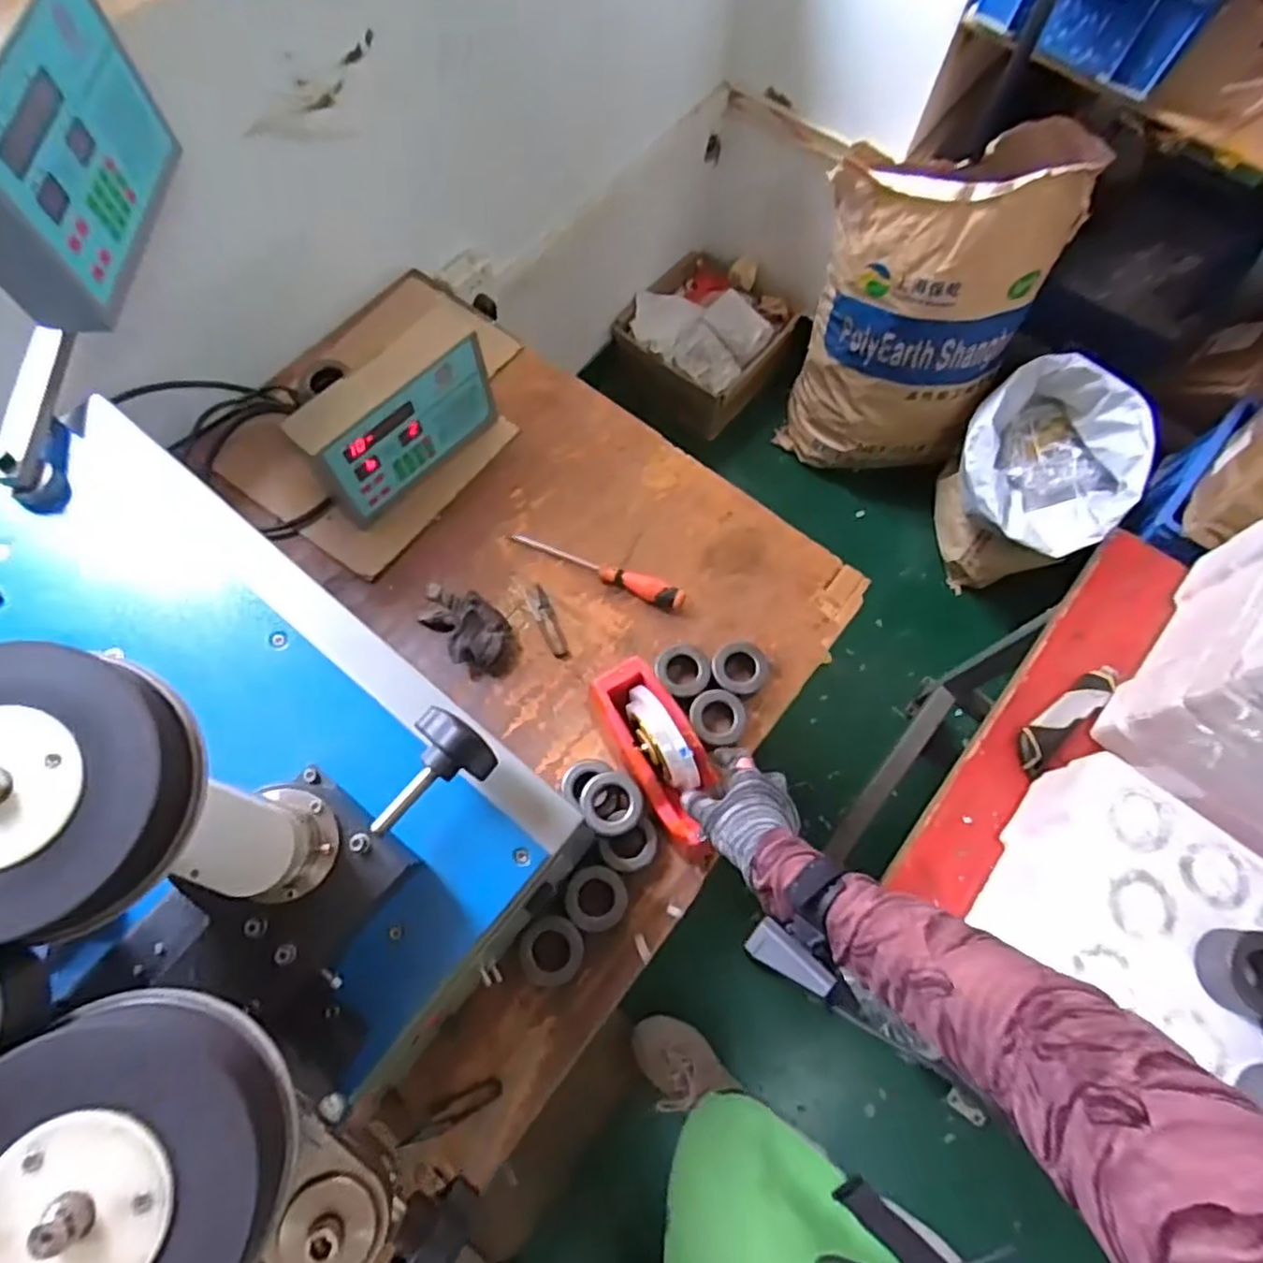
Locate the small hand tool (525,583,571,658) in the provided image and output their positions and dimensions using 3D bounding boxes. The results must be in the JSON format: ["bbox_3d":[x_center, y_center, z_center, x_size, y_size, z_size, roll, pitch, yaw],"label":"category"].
[{"bbox_3d":[-0.098,-0.011,0.817,0.025,0.010,0.092,-25,72,-11],"label":"small hand tool"}]

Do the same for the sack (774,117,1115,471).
[{"bbox_3d":[0.541,-0.619,1.372,0.392,0.622,0.284,13,69,3],"label":"sack"}]

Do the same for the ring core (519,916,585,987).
[{"bbox_3d":[-0.077,0.309,0.672,0.059,0.023,0.062,1,69,-2],"label":"ring core"}]

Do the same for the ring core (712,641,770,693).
[{"bbox_3d":[0.121,0.044,0.780,0.059,0.035,0.063,1,69,-2],"label":"ring core"}]

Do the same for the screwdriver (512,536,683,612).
[{"bbox_3d":[-0.041,-0.080,0.826,0.224,0.031,0.027,27,70,8],"label":"screwdriver"}]

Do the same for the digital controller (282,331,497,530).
[{"bbox_3d":[-0.261,-0.238,0.800,0.227,0.165,0.069,-39,75,-15],"label":"digital controller"}]

